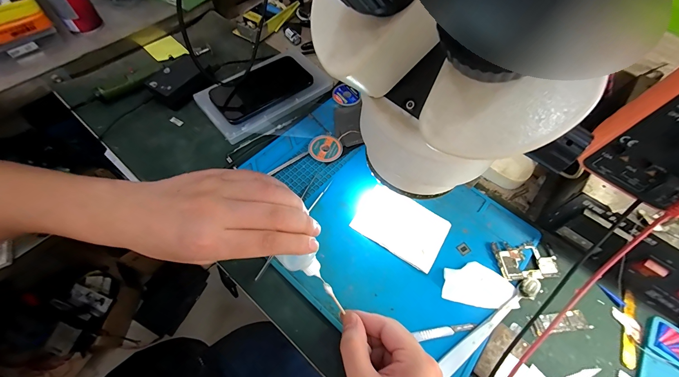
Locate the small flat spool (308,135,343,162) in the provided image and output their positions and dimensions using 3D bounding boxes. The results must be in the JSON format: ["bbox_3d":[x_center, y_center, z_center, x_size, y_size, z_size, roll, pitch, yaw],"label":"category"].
[{"bbox_3d":[-0.019,-0.054,0.402,0.042,0.013,0.043,1,62,-1],"label":"small flat spool"}]

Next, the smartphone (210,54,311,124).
[{"bbox_3d":[-0.116,-0.152,0.437,0.143,0.015,0.076,-35,71,-19],"label":"smartphone"}]

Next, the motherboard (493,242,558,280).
[{"bbox_3d":[0.221,0.085,0.338,0.071,0.005,0.044,-1,62,-2],"label":"motherboard"}]

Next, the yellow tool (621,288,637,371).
[{"bbox_3d":[0.312,0.150,0.308,0.014,0.004,0.083,27,64,12],"label":"yellow tool"}]

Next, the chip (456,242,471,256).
[{"bbox_3d":[0.150,0.073,0.345,0.015,0.004,0.013,-27,66,-15],"label":"chip"}]

